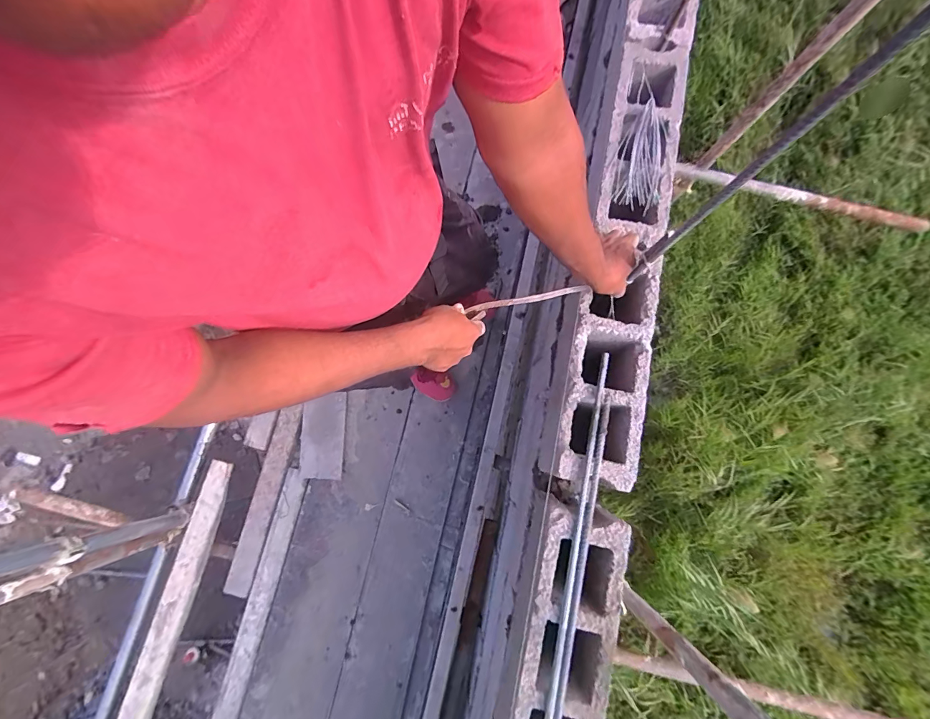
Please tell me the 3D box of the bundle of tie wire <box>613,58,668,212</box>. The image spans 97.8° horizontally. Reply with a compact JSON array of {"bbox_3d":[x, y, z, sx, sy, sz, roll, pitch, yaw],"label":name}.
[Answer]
[{"bbox_3d":[0.318,-0.393,0.712,0.077,0.023,0.275,12,80,4],"label":"bundle of tie wire"}]

